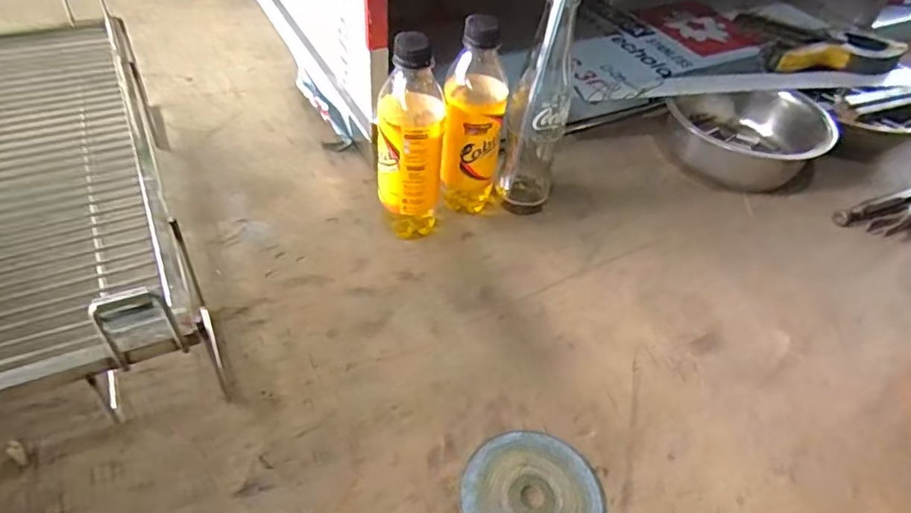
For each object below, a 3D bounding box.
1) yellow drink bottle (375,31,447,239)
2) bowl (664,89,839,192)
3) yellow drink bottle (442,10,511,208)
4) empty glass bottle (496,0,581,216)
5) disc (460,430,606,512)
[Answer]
[{"bbox_3d":[-0.039,-0.098,0.509,0.056,0.192,0.056,4,47,-2],"label":"yellow drink bottle"},{"bbox_3d":[0.334,-0.138,0.672,0.156,0.063,0.154,3,47,-3],"label":"bowl"},{"bbox_3d":[0.017,-0.122,0.540,0.057,0.185,0.058,8,47,2],"label":"yellow drink bottle"},{"bbox_3d":[0.077,-0.137,0.539,0.056,0.215,0.058,12,47,5],"label":"empty glass bottle"},{"bbox_3d":[0.053,0.164,0.398,0.093,0.005,0.094,3,47,-3],"label":"disc"}]

